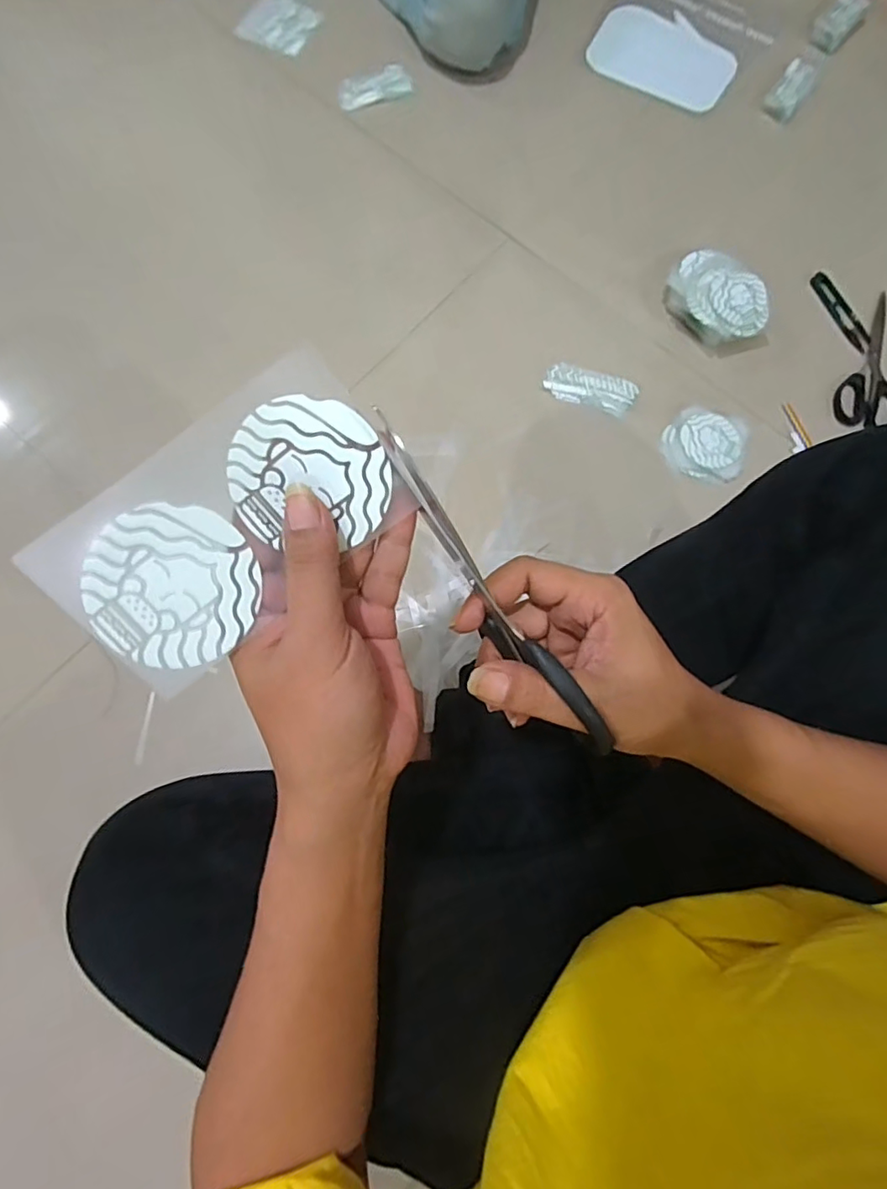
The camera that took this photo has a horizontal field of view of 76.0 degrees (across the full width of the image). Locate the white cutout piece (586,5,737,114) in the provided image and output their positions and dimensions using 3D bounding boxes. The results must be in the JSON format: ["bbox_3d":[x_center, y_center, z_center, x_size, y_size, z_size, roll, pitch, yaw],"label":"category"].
[{"bbox_3d":[0.320,-0.786,0.827,0.202,0.011,0.124,31,87,9],"label":"white cutout piece"}]

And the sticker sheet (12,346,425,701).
[{"bbox_3d":[-0.086,-0.029,0.239,0.139,0.014,0.078,-38,104,-7],"label":"sticker sheet"}]

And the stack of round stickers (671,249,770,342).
[{"bbox_3d":[0.333,-0.361,0.702,0.090,0.052,0.126,-29,80,-7],"label":"stack of round stickers"}]

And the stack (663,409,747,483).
[{"bbox_3d":[0.310,-0.181,0.676,0.092,0.011,0.089,0,78,-1],"label":"stack"}]

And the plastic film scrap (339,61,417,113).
[{"bbox_3d":[-0.096,-0.709,0.791,0.102,0.007,0.048,-19,79,-5],"label":"plastic film scrap"}]

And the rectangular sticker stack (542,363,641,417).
[{"bbox_3d":[0.179,-0.251,0.693,0.110,0.008,0.047,16,78,2],"label":"rectangular sticker stack"}]

